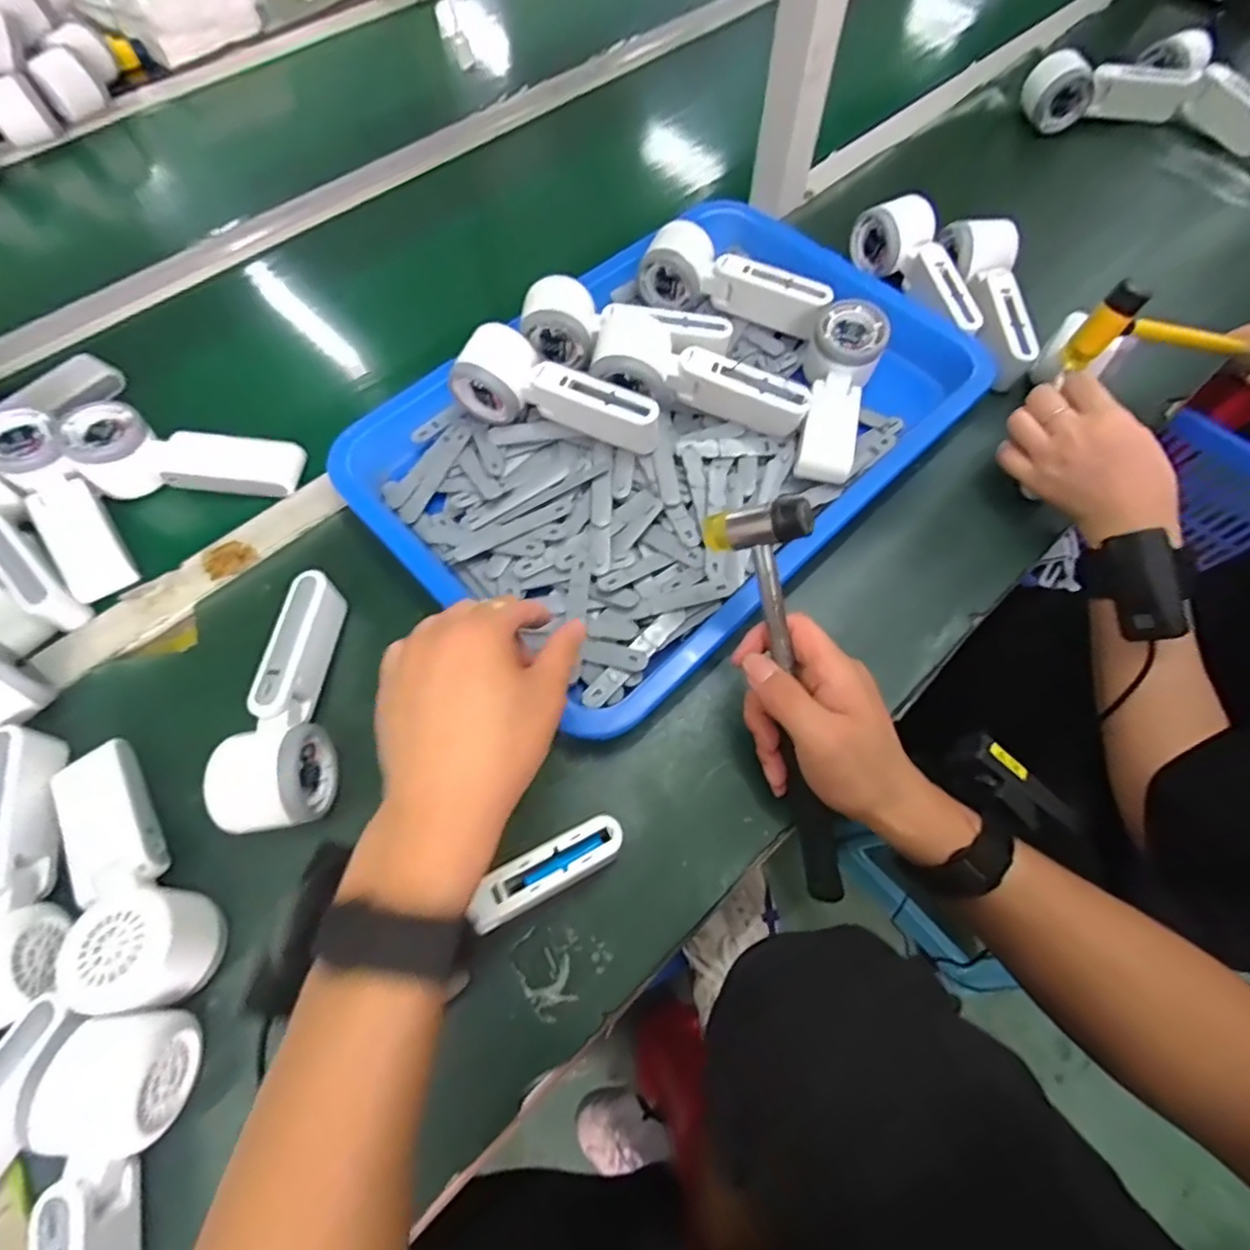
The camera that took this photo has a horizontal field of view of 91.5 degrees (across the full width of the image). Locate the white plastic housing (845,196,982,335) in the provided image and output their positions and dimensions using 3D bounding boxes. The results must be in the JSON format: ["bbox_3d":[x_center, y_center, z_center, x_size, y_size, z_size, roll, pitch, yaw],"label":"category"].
[{"bbox_3d":[0.269,-0.317,0.544,0.050,0.046,0.160,-21,66,-8],"label":"white plastic housing"}]

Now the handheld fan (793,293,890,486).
[{"bbox_3d":[0.166,-0.183,0.481,0.057,0.042,0.168,14,66,8],"label":"handheld fan"}]

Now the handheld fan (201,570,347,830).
[{"bbox_3d":[-0.222,0.046,0.395,0.053,0.050,0.162,-7,65,-2],"label":"handheld fan"}]

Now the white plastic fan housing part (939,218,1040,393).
[{"bbox_3d":[0.309,-0.279,0.522,0.053,0.051,0.155,3,65,2],"label":"white plastic fan housing part"}]

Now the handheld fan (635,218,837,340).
[{"bbox_3d":[0.094,-0.290,0.532,0.161,0.052,0.052,28,69,13],"label":"handheld fan"}]

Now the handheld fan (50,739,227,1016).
[{"bbox_3d":[-0.295,0.141,0.353,0.056,0.045,0.162,-37,69,-15],"label":"handheld fan"}]

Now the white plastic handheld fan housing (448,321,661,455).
[{"bbox_3d":[-0.048,-0.175,0.468,0.165,0.053,0.048,21,67,10],"label":"white plastic handheld fan housing"}]

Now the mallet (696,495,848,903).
[{"bbox_3d":[0.106,0.050,0.367,0.028,0.059,0.248,-26,105,-48],"label":"mallet"}]

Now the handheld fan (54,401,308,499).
[{"bbox_3d":[-0.354,-0.134,0.494,0.182,0.041,0.070,5,65,-10],"label":"handheld fan"}]

